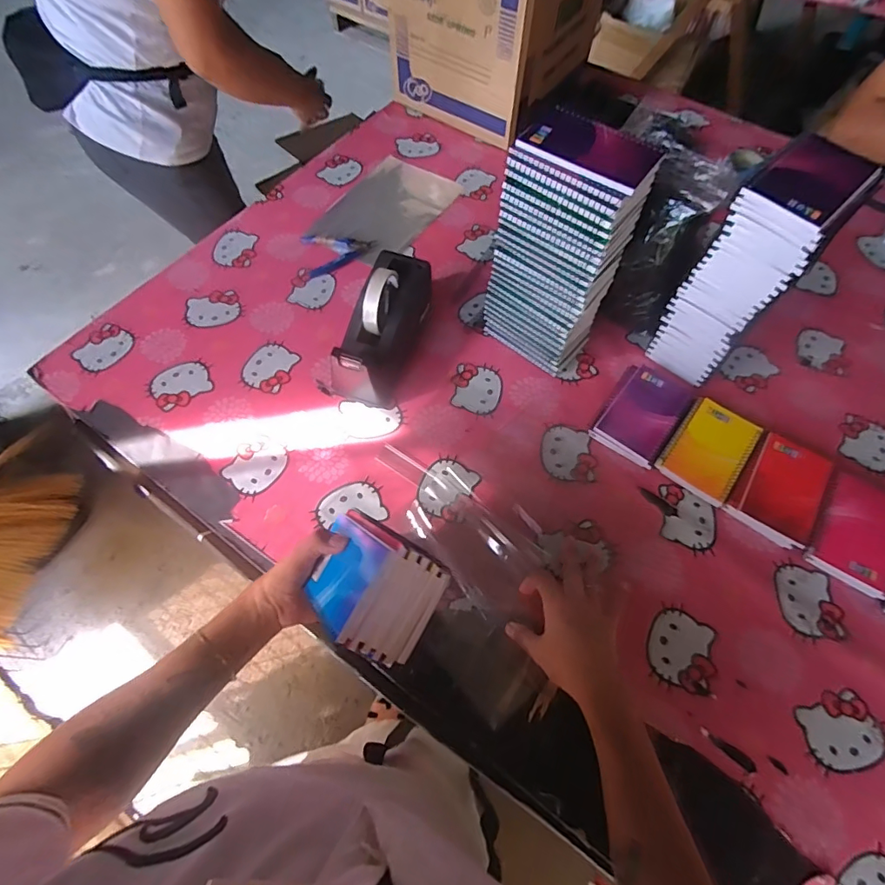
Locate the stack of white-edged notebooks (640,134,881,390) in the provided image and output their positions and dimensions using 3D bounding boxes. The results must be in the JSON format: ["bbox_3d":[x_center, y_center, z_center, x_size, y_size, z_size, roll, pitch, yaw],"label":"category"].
[{"bbox_3d":[0.370,-0.201,0.605,0.097,0.290,0.126,42,70,18],"label":"stack of white-edged notebooks"}]

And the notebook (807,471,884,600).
[{"bbox_3d":[0.491,0.105,0.568,0.094,0.012,0.119,31,77,10],"label":"notebook"}]

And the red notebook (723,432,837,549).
[{"bbox_3d":[0.422,0.057,0.600,0.090,0.012,0.131,32,71,23],"label":"red notebook"}]

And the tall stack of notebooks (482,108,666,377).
[{"bbox_3d":[0.146,-0.231,0.615,0.134,0.289,0.098,39,69,17],"label":"tall stack of notebooks"}]

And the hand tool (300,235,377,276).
[{"bbox_3d":[-0.169,-0.321,0.802,0.115,0.016,0.073,-17,65,-9],"label":"hand tool"}]

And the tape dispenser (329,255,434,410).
[{"bbox_3d":[-0.079,-0.160,0.665,0.077,0.120,0.198,15,64,7],"label":"tape dispenser"}]

